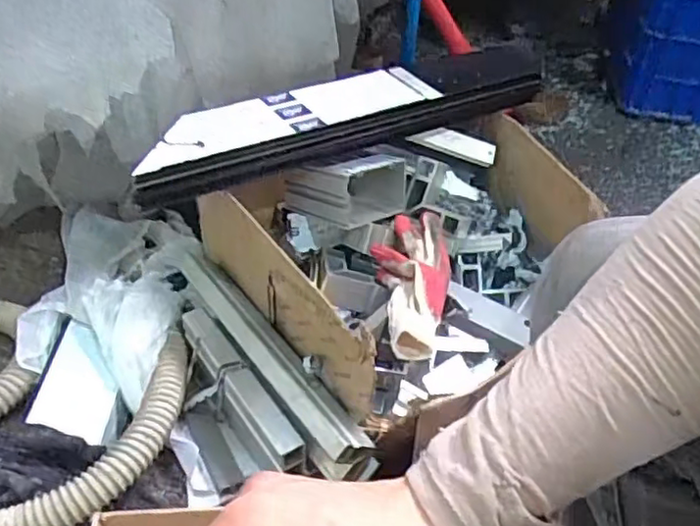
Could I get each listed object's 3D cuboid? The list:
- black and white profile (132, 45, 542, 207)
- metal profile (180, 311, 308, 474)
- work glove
[{"bbox_3d":[0.014,-0.207,0.905,0.648,0.074,0.126,-20,46,-23],"label":"black and white profile"},{"bbox_3d":[-0.133,0.140,0.776,0.039,0.029,0.249,-24,48,-24],"label":"metal profile"},{"bbox_3d":[0.078,0.012,0.839,0.101,0.059,0.225,4,43,4],"label":"work glove"}]

